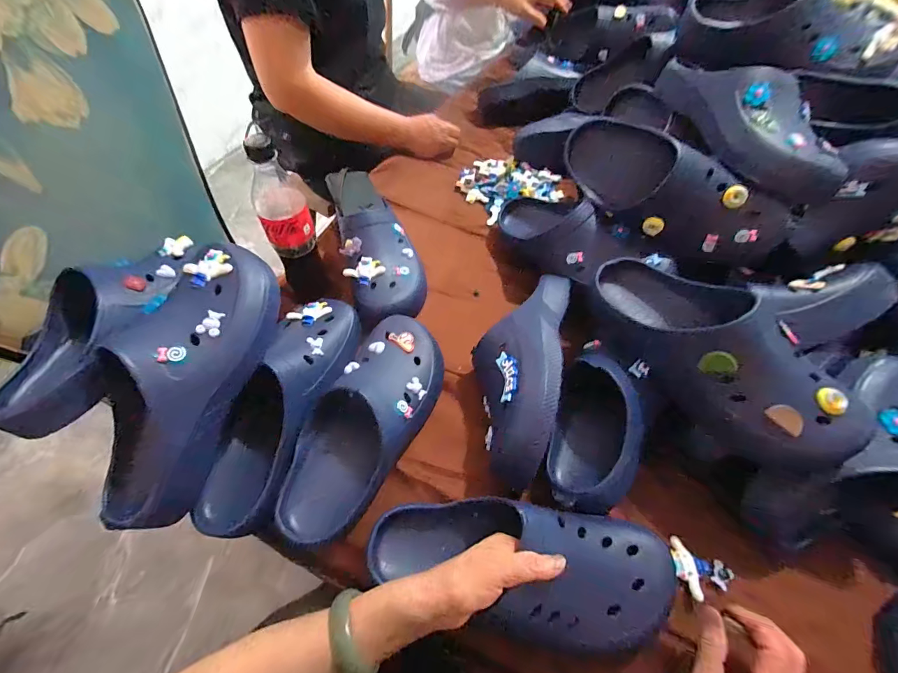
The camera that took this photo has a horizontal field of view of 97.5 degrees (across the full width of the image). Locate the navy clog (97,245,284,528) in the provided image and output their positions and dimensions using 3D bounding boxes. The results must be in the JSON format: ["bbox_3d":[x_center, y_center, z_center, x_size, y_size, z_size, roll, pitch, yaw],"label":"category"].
[{"bbox_3d":[-0.264,0.035,0.372,0.124,0.079,0.281,13,78,6],"label":"navy clog"}]

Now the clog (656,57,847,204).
[{"bbox_3d":[0.381,-0.287,0.501,0.099,0.081,0.272,-5,57,-6],"label":"clog"}]

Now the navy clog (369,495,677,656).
[{"bbox_3d":[0.062,0.204,0.361,0.278,0.077,0.109,6,55,15],"label":"navy clog"}]

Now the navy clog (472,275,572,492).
[{"bbox_3d":[0.083,0.030,0.470,0.102,0.086,0.285,13,57,6],"label":"navy clog"}]

